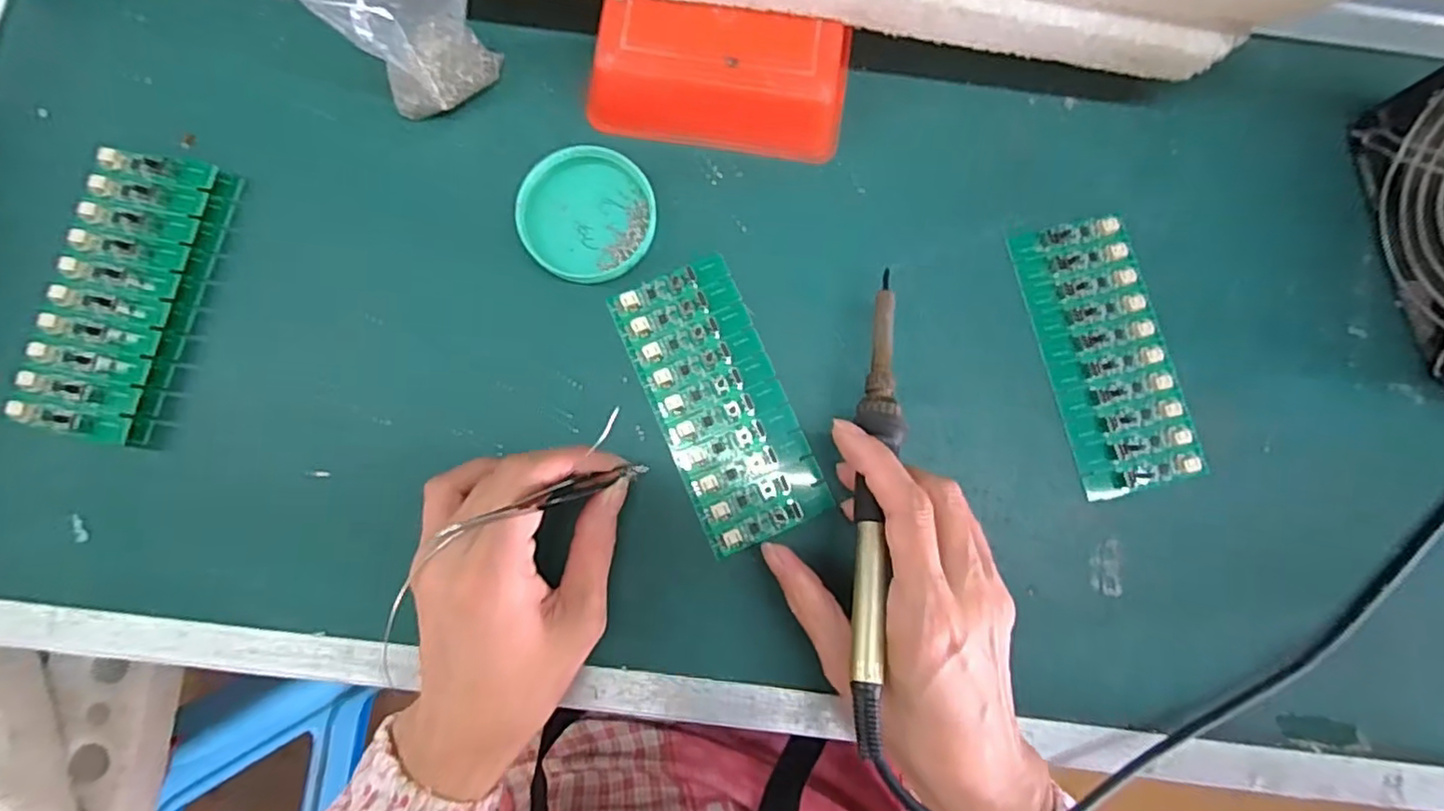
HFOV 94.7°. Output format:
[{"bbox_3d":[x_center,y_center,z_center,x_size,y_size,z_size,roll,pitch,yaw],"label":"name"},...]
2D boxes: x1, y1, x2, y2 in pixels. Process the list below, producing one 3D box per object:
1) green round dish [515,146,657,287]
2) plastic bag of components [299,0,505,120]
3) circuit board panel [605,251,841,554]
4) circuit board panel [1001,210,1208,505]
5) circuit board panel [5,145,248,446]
[{"bbox_3d":[-0.067,-0.097,0.333,0.065,0.009,0.067,0,83,-2],"label":"green round dish"},{"bbox_3d":[-0.140,-0.173,0.307,0.065,0.090,0.033,-26,85,-5],"label":"plastic bag of components"},{"bbox_3d":[0.000,-0.002,0.328,0.062,0.005,0.138,-23,85,-4],"label":"circuit board panel"},{"bbox_3d":[0.196,-0.027,0.334,0.065,0.006,0.135,-14,84,-3],"label":"circuit board panel"},{"bbox_3d":[-0.288,-0.054,0.317,0.060,0.014,0.137,13,83,0],"label":"circuit board panel"}]

